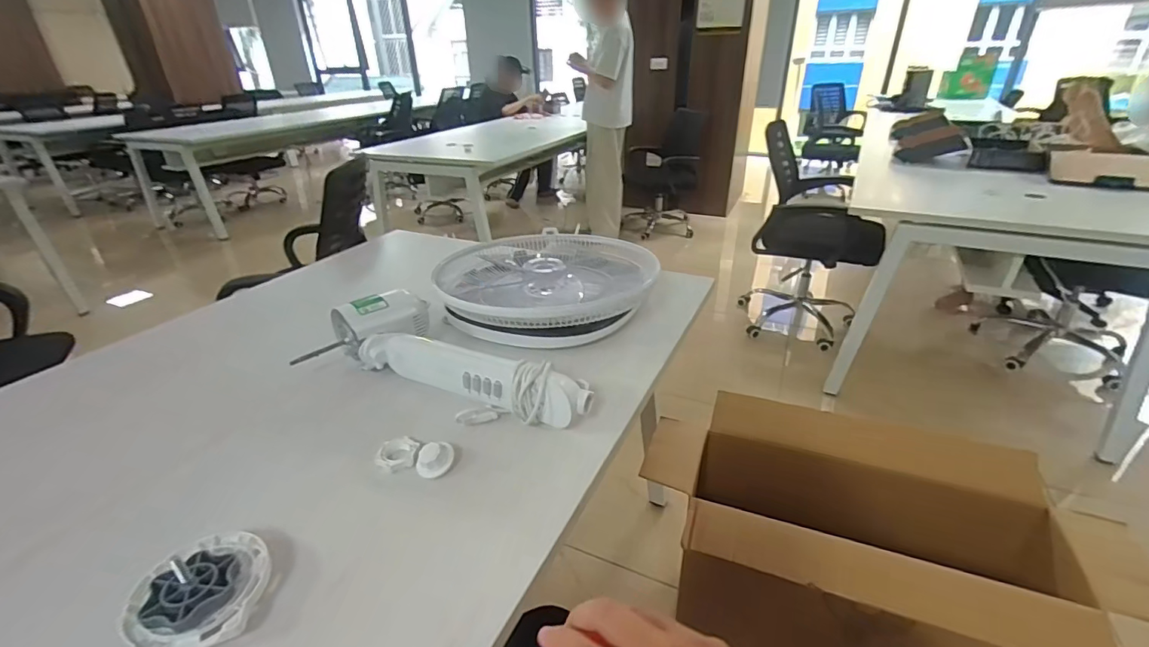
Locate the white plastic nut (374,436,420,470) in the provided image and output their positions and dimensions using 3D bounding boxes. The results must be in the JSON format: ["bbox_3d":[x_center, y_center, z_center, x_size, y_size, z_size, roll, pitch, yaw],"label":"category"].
[{"bbox_3d":[-0.232,0.171,0.649,0.049,0.015,0.049,-1,26,3],"label":"white plastic nut"}]

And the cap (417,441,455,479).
[{"bbox_3d":[-0.179,0.174,0.632,0.046,0.028,0.046,-3,26,1],"label":"cap"}]

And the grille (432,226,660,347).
[{"bbox_3d":[-0.058,-0.082,1.061,0.444,0.116,0.403,4,30,10],"label":"grille"}]

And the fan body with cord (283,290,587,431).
[{"bbox_3d":[-0.189,0.044,0.778,0.485,0.102,0.184,8,29,22],"label":"fan body with cord"}]

